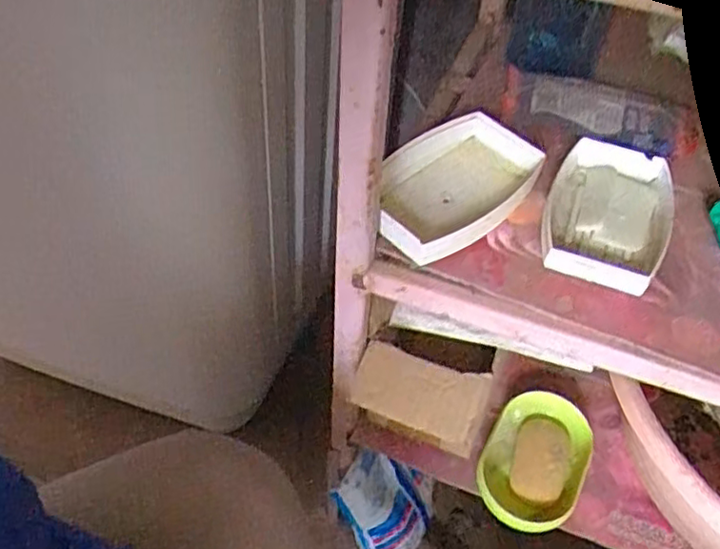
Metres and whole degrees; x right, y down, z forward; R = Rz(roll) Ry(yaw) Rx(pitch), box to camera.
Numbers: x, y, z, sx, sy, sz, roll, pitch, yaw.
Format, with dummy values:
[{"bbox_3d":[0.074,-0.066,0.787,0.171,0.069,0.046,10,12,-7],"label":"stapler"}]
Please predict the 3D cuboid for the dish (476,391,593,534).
[{"bbox_3d":[0.133,0.143,0.506,0.073,0.027,0.108,23,51,15],"label":"dish"}]

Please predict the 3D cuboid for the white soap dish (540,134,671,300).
[{"bbox_3d":[0.151,-0.039,0.400,0.072,0.018,0.119,17,49,9],"label":"white soap dish"}]

